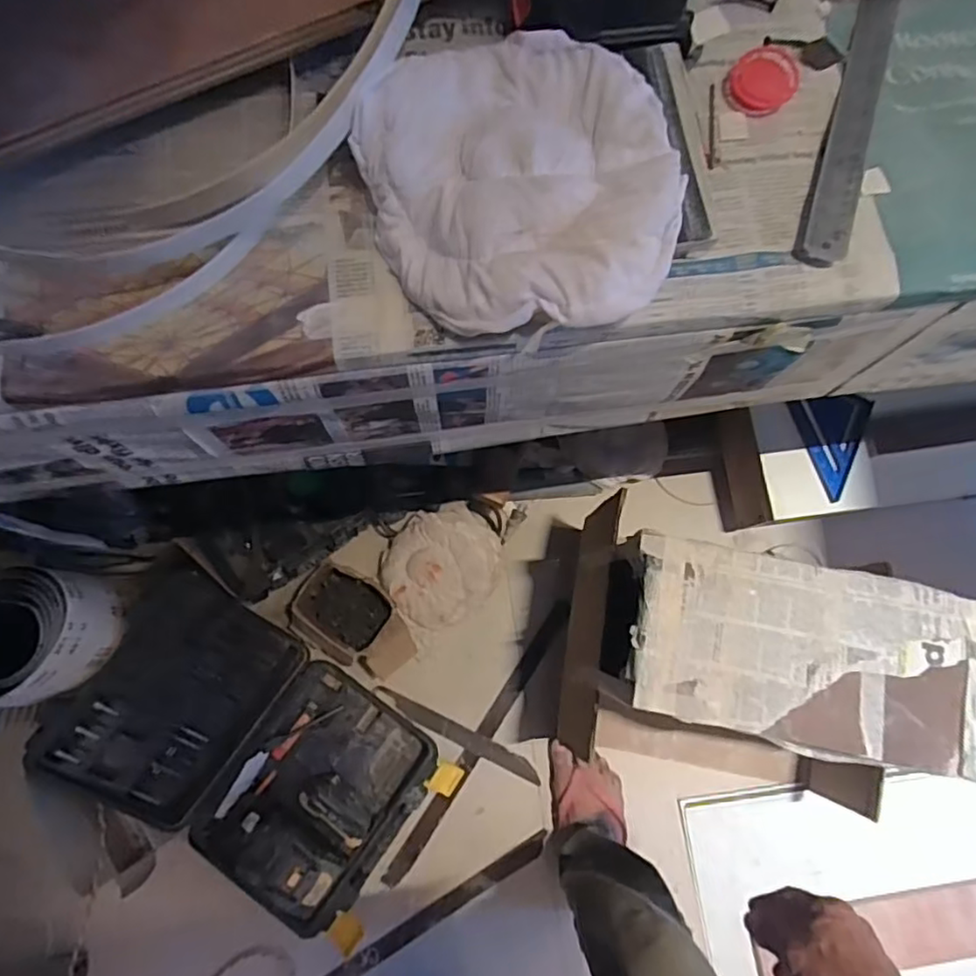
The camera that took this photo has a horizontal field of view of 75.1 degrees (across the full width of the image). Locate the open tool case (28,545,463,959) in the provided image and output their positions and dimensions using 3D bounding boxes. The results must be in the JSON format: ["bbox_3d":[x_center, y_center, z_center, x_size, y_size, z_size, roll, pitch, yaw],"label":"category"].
[{"bbox_3d":[-0.367,0.399,0.970,0.545,0.141,0.343,35,78,6],"label":"open tool case"}]

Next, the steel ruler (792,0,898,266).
[{"bbox_3d":[0.246,-0.249,0.424,0.032,0.012,0.225,19,77,3],"label":"steel ruler"}]

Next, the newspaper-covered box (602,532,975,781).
[{"bbox_3d":[0.348,0.188,0.719,0.403,0.138,0.190,12,77,1],"label":"newspaper-covered box"}]

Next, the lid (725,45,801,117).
[{"bbox_3d":[0.185,-0.277,0.428,0.043,0.012,0.049,8,77,0],"label":"lid"}]

